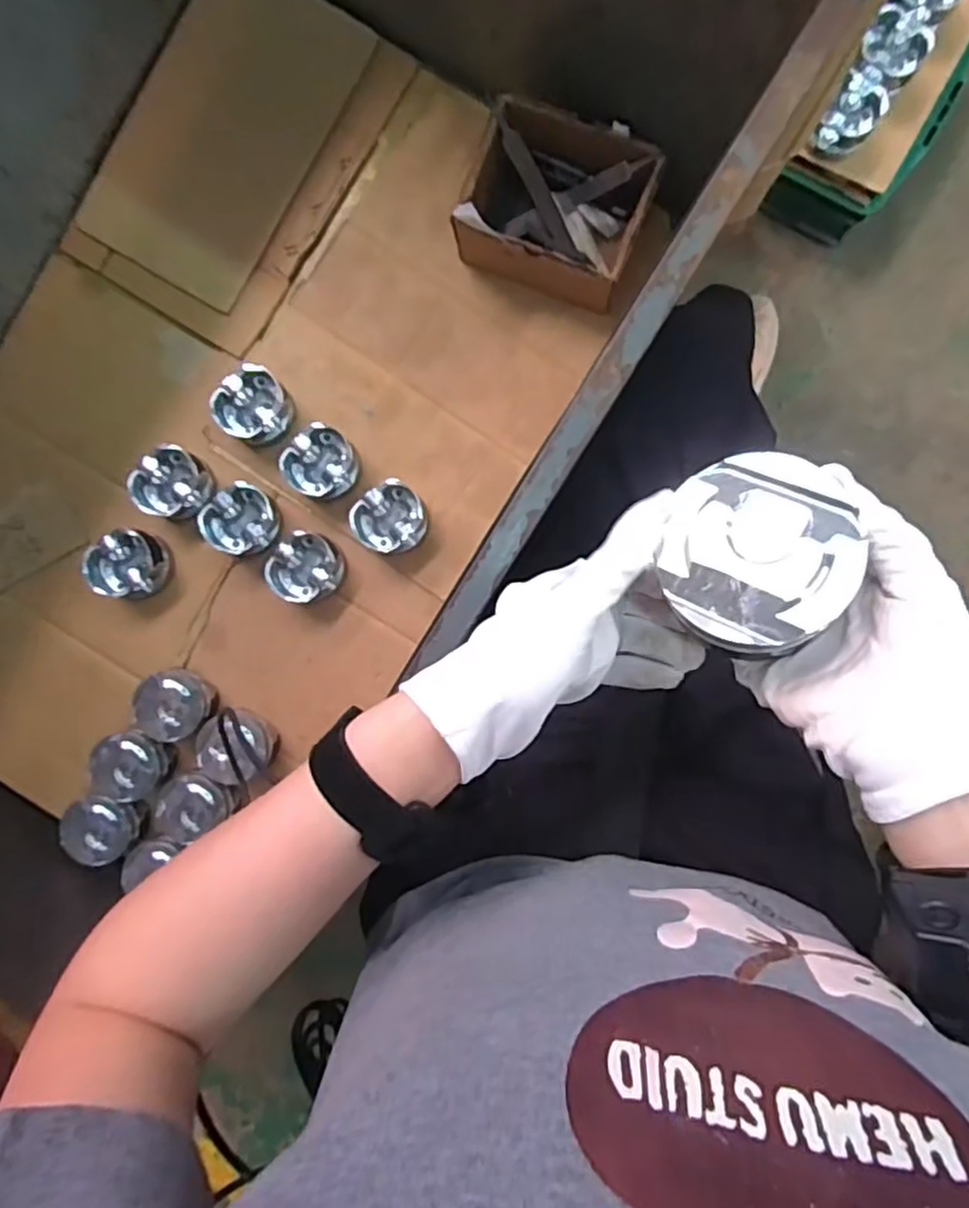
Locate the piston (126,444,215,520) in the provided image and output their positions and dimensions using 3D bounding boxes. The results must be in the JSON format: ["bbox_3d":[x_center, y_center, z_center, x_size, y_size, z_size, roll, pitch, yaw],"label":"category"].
[{"bbox_3d":[-0.382,-0.147,0.848,0.081,0.075,0.081,0,92,4],"label":"piston"}]

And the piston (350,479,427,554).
[{"bbox_3d":[-0.112,-0.102,0.833,0.079,0.059,0.081,0,92,4],"label":"piston"}]

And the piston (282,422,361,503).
[{"bbox_3d":[-0.196,-0.171,0.836,0.078,0.053,0.083,0,92,4],"label":"piston"}]

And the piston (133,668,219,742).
[{"bbox_3d":[-0.379,0.125,0.856,0.077,0.077,0.076,0,92,4],"label":"piston"}]

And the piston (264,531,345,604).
[{"bbox_3d":[-0.221,-0.046,0.841,0.080,0.062,0.081,0,92,4],"label":"piston"}]

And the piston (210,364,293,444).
[{"bbox_3d":[-0.278,-0.241,0.836,0.082,0.054,0.089,0,92,4],"label":"piston"}]

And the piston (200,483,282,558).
[{"bbox_3d":[-0.300,-0.104,0.841,0.086,0.058,0.088,-3,92,4],"label":"piston"}]

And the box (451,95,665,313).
[{"bbox_3d":[0.080,-0.451,0.769,0.190,0.102,0.156,24,93,2],"label":"box"}]

